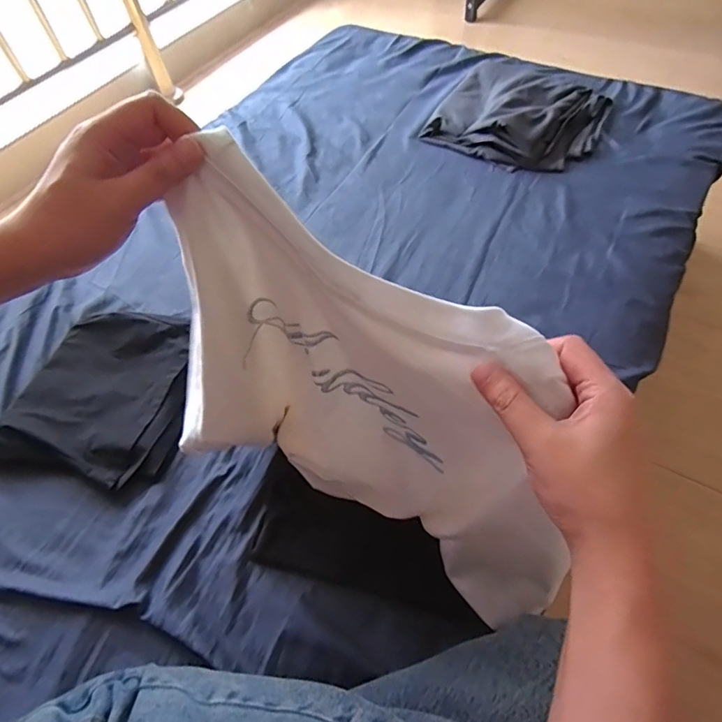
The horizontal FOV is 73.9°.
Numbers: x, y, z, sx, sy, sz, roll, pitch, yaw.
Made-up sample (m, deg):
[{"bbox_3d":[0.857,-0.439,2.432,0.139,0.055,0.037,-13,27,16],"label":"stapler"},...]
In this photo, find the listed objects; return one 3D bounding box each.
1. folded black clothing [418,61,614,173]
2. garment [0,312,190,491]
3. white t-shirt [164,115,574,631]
[{"bbox_3d":[0.323,-0.516,0.971,0.329,0.056,0.323,32,65,23],"label":"folded black clothing"},{"bbox_3d":[-0.361,0.043,0.697,0.256,0.030,0.262,10,58,11],"label":"garment"},{"bbox_3d":[0.003,0.049,0.402,0.316,0.377,0.126,24,62,19],"label":"white t-shirt"}]

